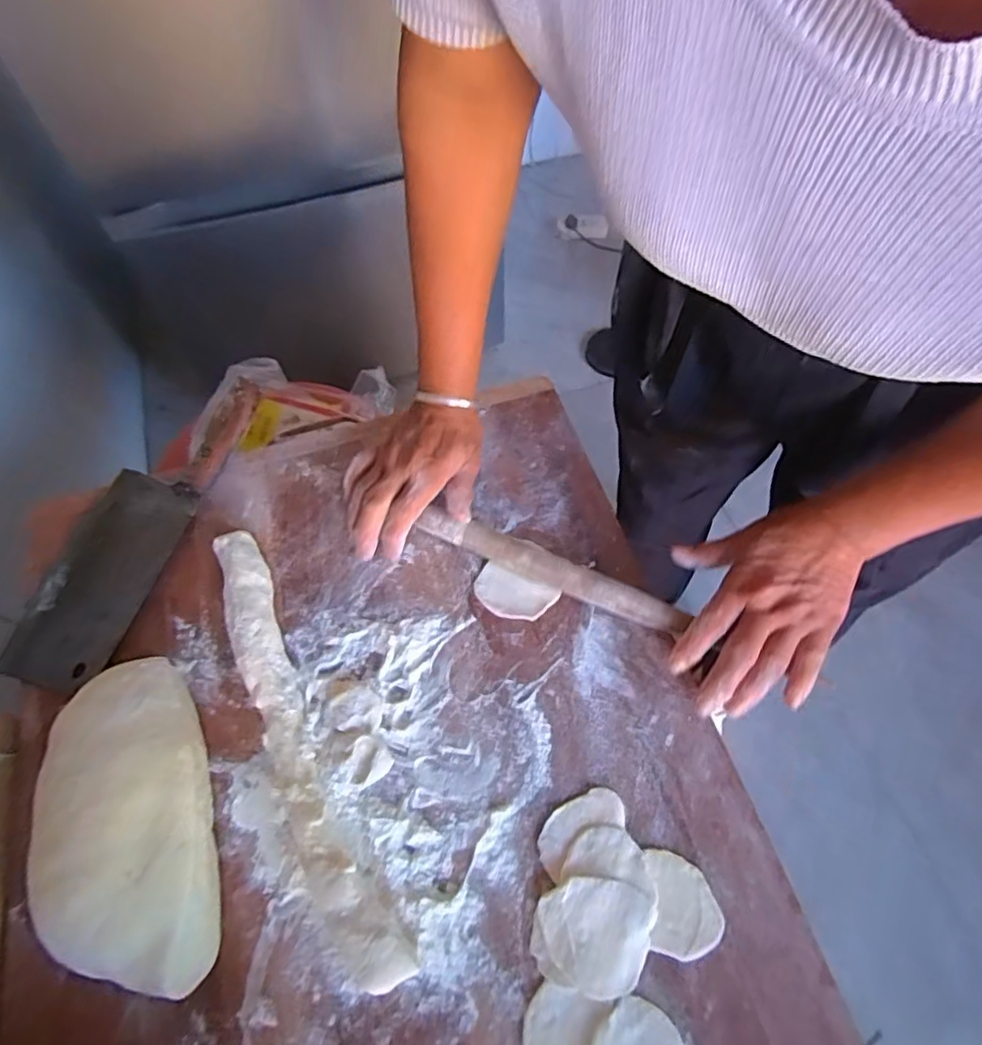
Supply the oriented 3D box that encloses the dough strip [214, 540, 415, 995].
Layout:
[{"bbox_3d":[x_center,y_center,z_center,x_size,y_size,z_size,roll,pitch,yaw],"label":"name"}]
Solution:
[{"bbox_3d":[-0.143,0.146,0.437,0.045,0.028,0.330,-25,64,-12],"label":"dough strip"}]

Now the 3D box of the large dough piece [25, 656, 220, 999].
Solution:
[{"bbox_3d":[-0.238,0.193,0.404,0.108,0.054,0.207,-18,62,-9],"label":"large dough piece"}]

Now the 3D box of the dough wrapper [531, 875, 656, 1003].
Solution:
[{"bbox_3d":[0.062,0.251,0.380,0.067,0.009,0.061,17,63,10],"label":"dough wrapper"}]

